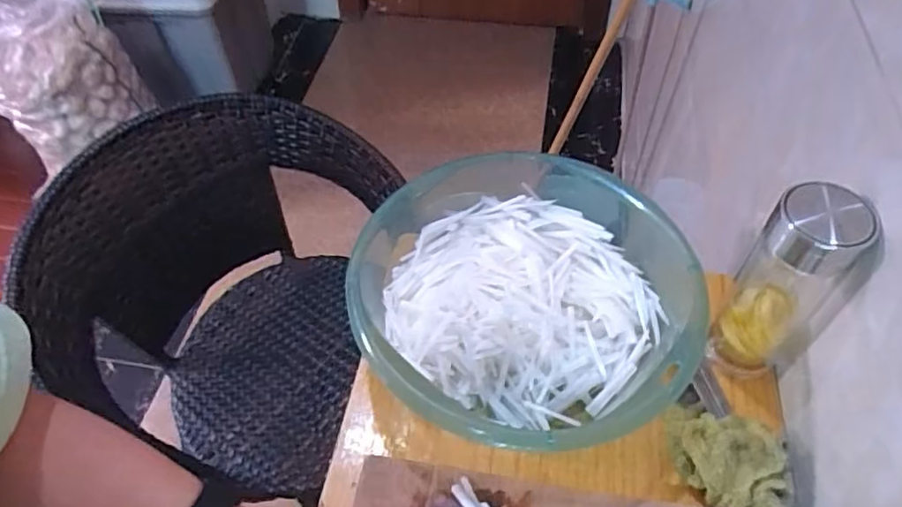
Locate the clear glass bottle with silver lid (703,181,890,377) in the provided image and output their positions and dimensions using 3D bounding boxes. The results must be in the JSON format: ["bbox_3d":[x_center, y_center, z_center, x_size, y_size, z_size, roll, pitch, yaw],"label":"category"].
[{"bbox_3d":[0.282,0.028,0.522,0.067,0.202,0.062,2,52,3],"label":"clear glass bottle with silver lid"}]

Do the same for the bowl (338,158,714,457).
[{"bbox_3d":[0.068,0.048,0.571,0.274,0.100,0.290,-1,52,1],"label":"bowl"}]

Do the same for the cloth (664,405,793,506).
[{"bbox_3d":[0.230,0.173,0.513,0.104,0.049,0.070,25,57,20],"label":"cloth"}]

